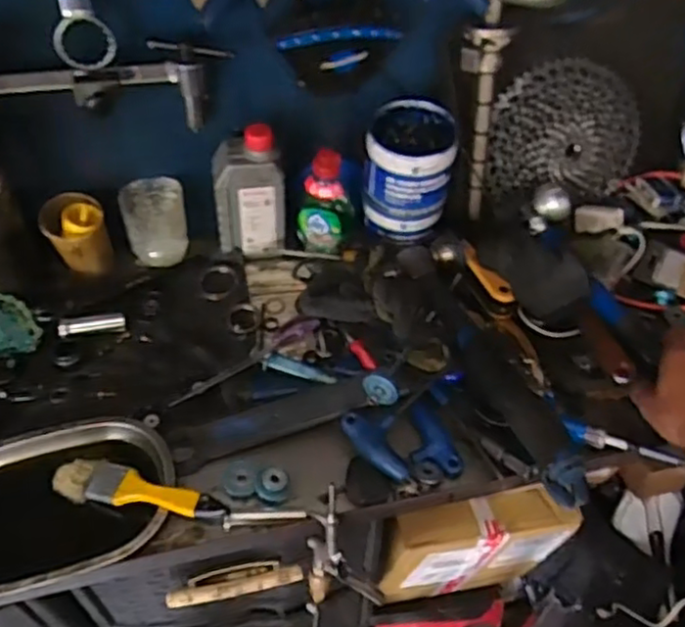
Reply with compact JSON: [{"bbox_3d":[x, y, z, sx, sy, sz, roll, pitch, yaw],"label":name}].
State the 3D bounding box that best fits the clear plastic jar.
[{"bbox_3d":[-0.228,-0.115,0.843,0.071,0.094,0.068,2,50,-2],"label":"clear plastic jar"}]

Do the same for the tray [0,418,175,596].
[{"bbox_3d":[-0.268,0.175,0.636,0.214,0.024,0.153,-15,52,-15],"label":"tray"}]

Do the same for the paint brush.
[{"bbox_3d":[-0.188,0.164,0.634,0.177,0.014,0.040,5,48,19],"label":"paint brush"}]

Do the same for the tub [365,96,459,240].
[{"bbox_3d":[0.077,-0.165,0.815,0.101,0.133,0.098,3,50,-1],"label":"tub"}]

